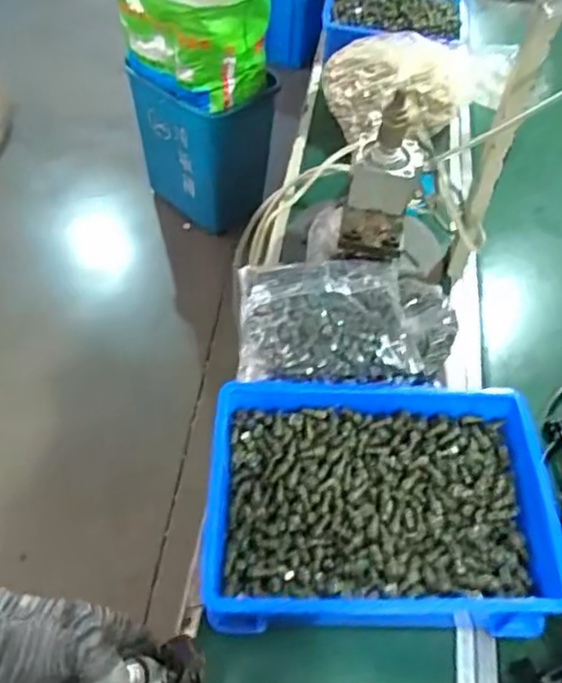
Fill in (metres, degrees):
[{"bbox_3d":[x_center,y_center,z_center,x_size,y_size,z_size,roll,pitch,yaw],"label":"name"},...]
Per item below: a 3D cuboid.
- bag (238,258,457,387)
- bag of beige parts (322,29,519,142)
[{"bbox_3d":[0.075,-0.033,0.792,0.252,0.063,0.173,-2,51,-6],"label":"bag"},{"bbox_3d":[0.228,-0.479,1.188,0.292,0.143,0.163,-2,51,-6],"label":"bag of beige parts"}]

